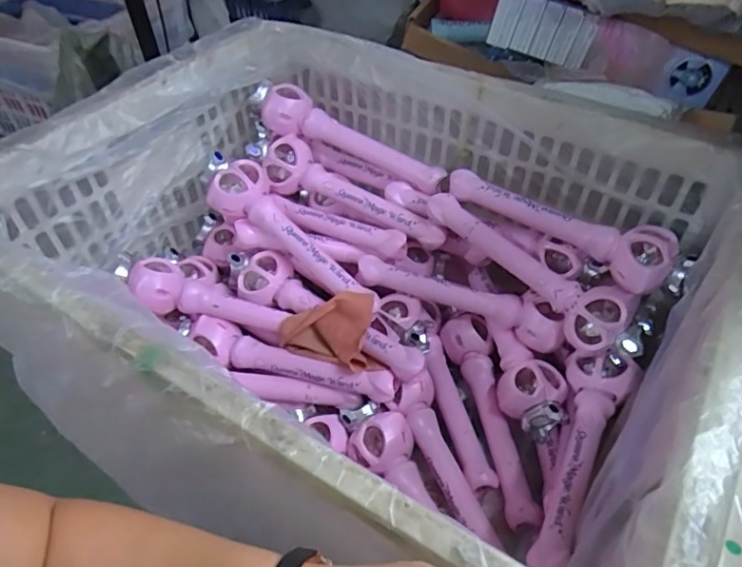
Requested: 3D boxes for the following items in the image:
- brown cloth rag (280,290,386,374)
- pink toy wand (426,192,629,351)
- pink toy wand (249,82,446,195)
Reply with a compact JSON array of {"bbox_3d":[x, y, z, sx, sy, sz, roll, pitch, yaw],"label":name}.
[{"bbox_3d":[-0.065,0.080,0.801,0.151,0.026,0.116,-11,82,18],"label":"brown cloth rag"},{"bbox_3d":[0.229,-0.029,0.802,0.067,0.086,0.334,-34,55,-27],"label":"pink toy wand"},{"bbox_3d":[-0.042,-0.247,0.921,0.352,0.068,0.069,25,49,-1],"label":"pink toy wand"}]

